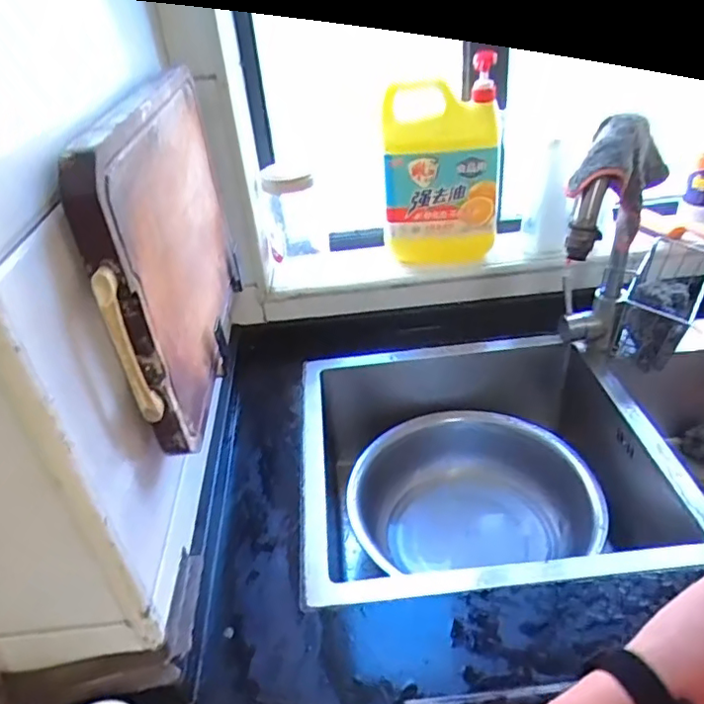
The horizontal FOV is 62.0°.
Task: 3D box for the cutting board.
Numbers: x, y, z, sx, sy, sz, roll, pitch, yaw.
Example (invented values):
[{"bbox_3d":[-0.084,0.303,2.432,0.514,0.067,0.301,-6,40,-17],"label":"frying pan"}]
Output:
[{"bbox_3d":[-0.169,-0.108,0.564,0.038,0.256,0.368,-7,35,-2],"label":"cutting board"}]

